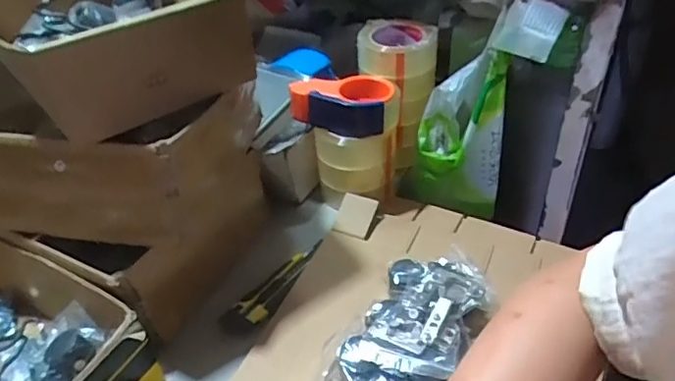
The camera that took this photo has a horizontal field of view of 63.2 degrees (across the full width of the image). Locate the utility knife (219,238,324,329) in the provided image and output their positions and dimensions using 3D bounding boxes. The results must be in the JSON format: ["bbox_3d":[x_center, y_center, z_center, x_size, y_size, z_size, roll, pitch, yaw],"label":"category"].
[{"bbox_3d":[-0.073,0.115,0.685,0.044,0.014,0.165,23,46,29],"label":"utility knife"}]

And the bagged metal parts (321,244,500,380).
[{"bbox_3d":[0.084,0.152,0.599,0.132,0.061,0.212,26,47,31],"label":"bagged metal parts"}]

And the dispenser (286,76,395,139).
[{"bbox_3d":[0.011,-0.132,0.776,0.142,0.052,0.103,8,41,14],"label":"dispenser"}]

